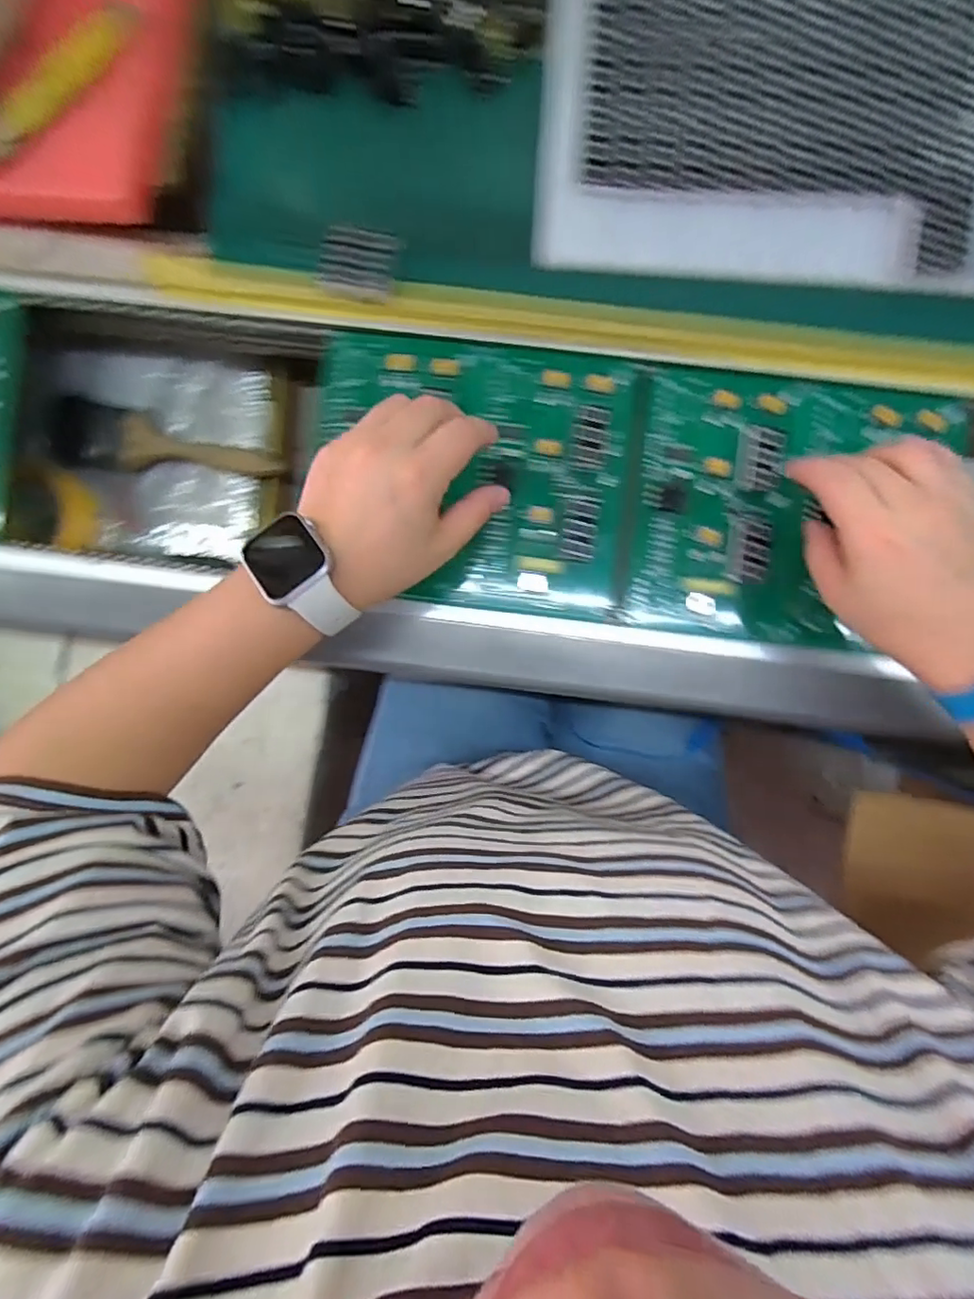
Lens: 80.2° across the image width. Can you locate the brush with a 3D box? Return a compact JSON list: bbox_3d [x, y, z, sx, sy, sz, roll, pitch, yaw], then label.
[{"bbox_3d":[-0.257,-0.160,0.468,0.178,0.024,0.049,10,91,1],"label":"brush"}]

